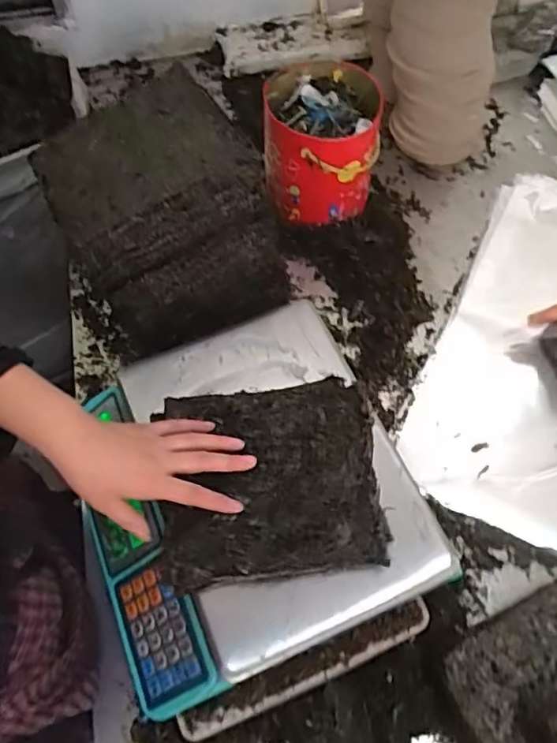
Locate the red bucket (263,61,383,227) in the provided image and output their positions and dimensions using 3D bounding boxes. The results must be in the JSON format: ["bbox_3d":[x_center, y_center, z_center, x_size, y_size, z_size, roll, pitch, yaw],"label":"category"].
[{"bbox_3d":[0.063,-0.337,0.874,0.157,0.151,0.165,2,61,-3],"label":"red bucket"}]

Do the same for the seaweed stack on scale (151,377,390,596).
[{"bbox_3d":[-0.010,0.099,0.556,0.198,0.025,0.181,-8,62,-1],"label":"seaweed stack on scale"}]

